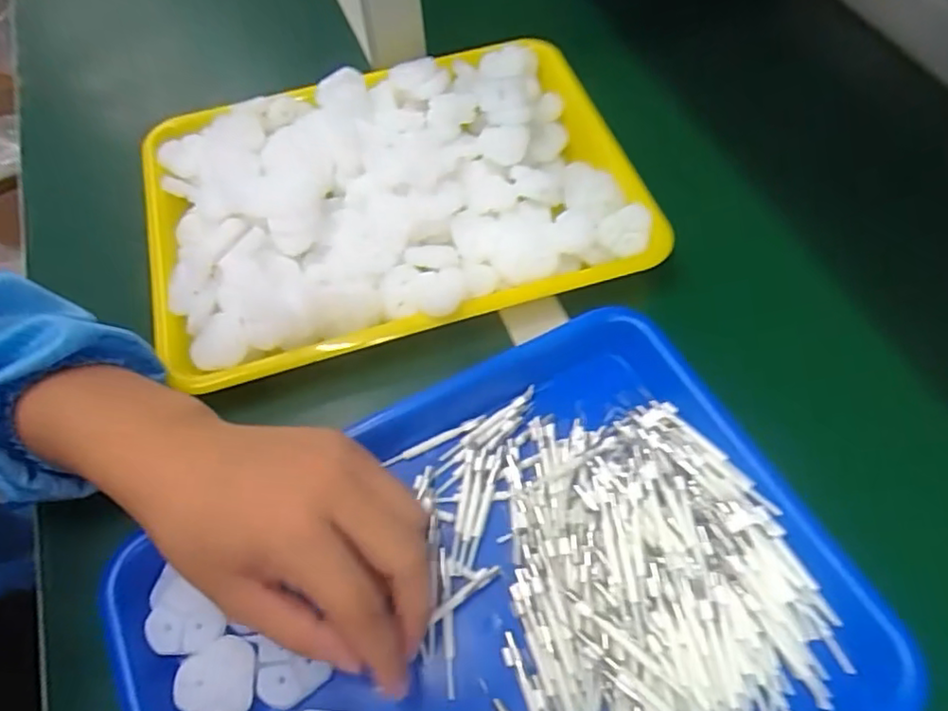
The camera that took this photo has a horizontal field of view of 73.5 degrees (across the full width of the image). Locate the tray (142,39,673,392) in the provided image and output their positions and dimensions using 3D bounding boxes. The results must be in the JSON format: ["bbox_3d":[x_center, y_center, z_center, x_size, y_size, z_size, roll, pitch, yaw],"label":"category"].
[{"bbox_3d":[-0.057,-0.116,0.441,0.323,0.045,0.227,-16,60,-8],"label":"tray"}]

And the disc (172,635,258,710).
[{"bbox_3d":[-0.122,0.153,0.302,0.034,0.010,0.033,-1,59,2],"label":"disc"}]

